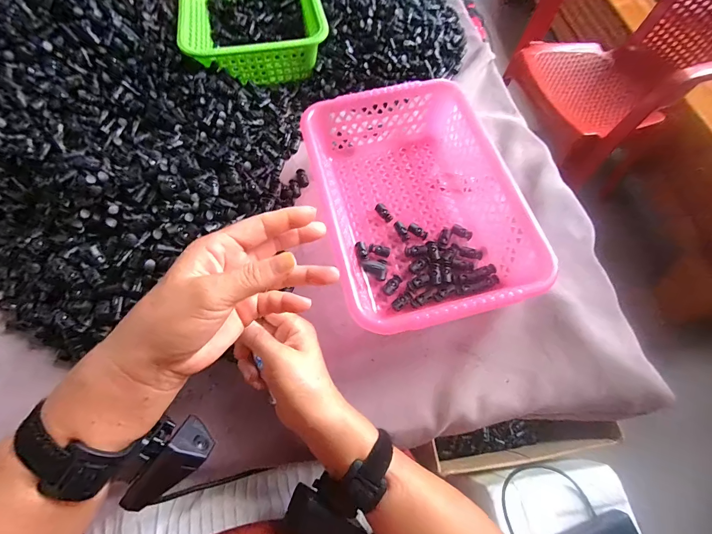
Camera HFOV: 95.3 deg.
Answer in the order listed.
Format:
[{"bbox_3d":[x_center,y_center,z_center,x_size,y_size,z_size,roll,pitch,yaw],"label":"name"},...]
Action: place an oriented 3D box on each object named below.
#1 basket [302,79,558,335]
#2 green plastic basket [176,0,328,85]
[{"bbox_3d":[0.069,-0.080,0.399,0.207,0.079,0.303,-14,65,-6],"label":"basket"},{"bbox_3d":[-0.180,-0.445,0.565,0.219,0.071,0.308,-12,65,-5],"label":"green plastic basket"}]

